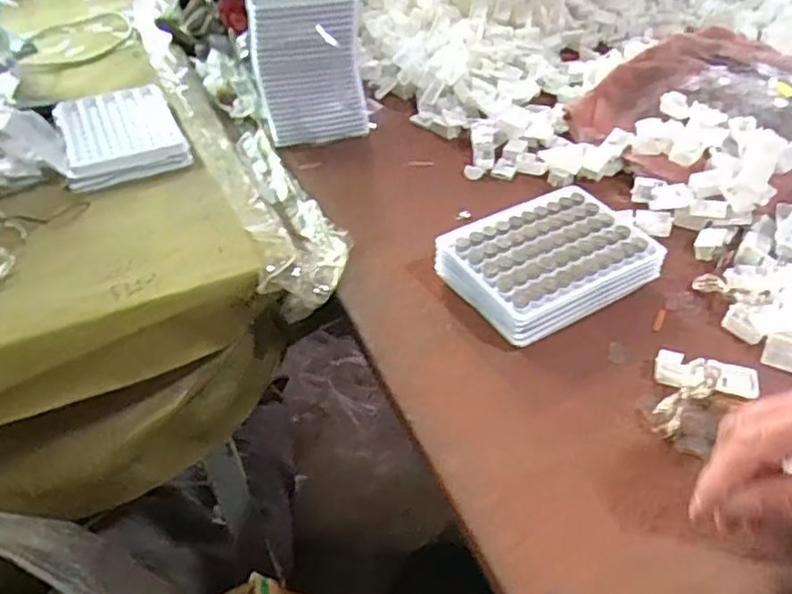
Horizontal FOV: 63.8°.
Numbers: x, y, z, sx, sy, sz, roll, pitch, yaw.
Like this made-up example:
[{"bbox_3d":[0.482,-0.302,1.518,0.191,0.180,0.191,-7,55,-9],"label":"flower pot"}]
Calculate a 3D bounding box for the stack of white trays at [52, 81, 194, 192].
[{"bbox_3d":[-0.228,-0.138,0.526,0.090,0.017,0.122,-18,46,-16],"label":"stack of white trays"}]

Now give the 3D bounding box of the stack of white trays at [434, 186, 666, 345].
[{"bbox_3d":[0.103,-0.025,0.439,0.130,0.038,0.094,-23,46,-22],"label":"stack of white trays"}]

